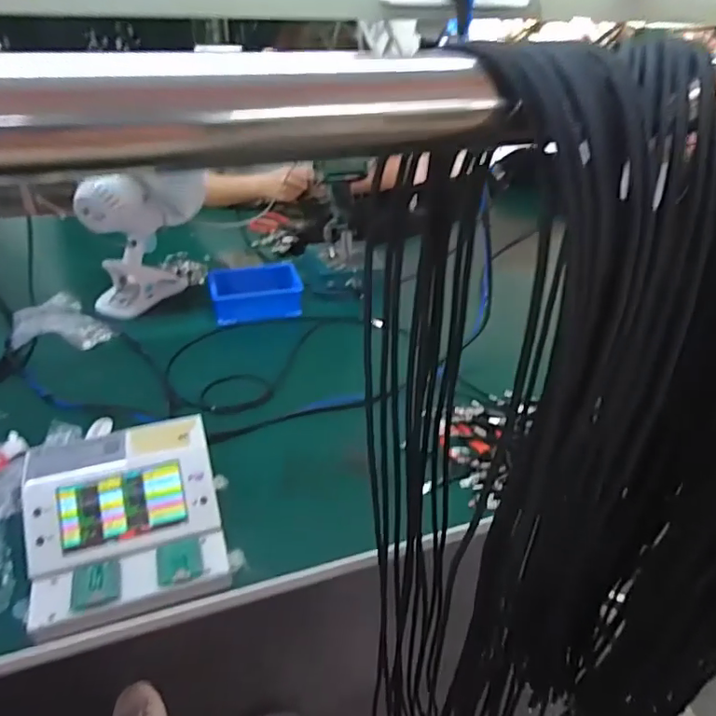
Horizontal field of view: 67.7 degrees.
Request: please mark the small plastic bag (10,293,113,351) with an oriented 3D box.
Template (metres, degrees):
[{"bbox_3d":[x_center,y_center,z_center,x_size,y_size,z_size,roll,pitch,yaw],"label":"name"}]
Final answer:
[{"bbox_3d":[-0.467,-0.062,0.827,0.135,0.045,0.127,-21,44,-28],"label":"small plastic bag"}]

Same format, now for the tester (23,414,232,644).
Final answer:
[{"bbox_3d":[-0.226,0.156,0.523,0.172,0.076,0.167,-11,40,-17],"label":"tester"}]

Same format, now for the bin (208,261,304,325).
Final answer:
[{"bbox_3d":[-0.177,-0.118,0.926,0.152,0.049,0.111,-7,39,-13],"label":"bin"}]

